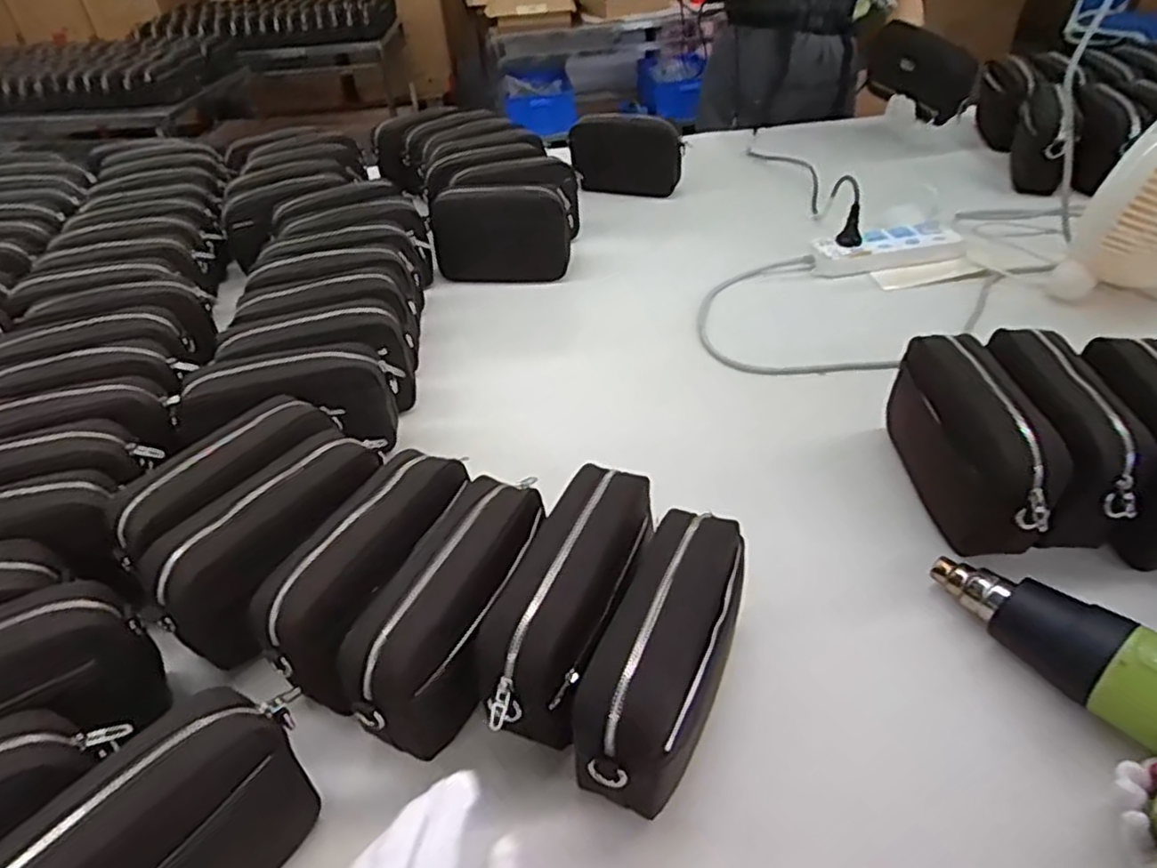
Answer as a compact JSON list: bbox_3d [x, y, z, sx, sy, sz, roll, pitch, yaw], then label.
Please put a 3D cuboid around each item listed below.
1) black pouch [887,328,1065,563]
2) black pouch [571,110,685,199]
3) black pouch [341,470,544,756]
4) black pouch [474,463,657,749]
[{"bbox_3d":[0.340,0.010,0.628,0.069,0.121,0.202,-6,41,-2],"label":"black pouch"},{"bbox_3d":[0.074,-0.465,1.185,0.199,0.112,0.046,8,43,14],"label":"black pouch"},{"bbox_3d":[-0.085,0.125,0.520,0.080,0.096,0.198,11,43,17],"label":"black pouch"},{"bbox_3d":[-0.005,0.121,0.519,0.068,0.097,0.207,15,44,20],"label":"black pouch"}]

